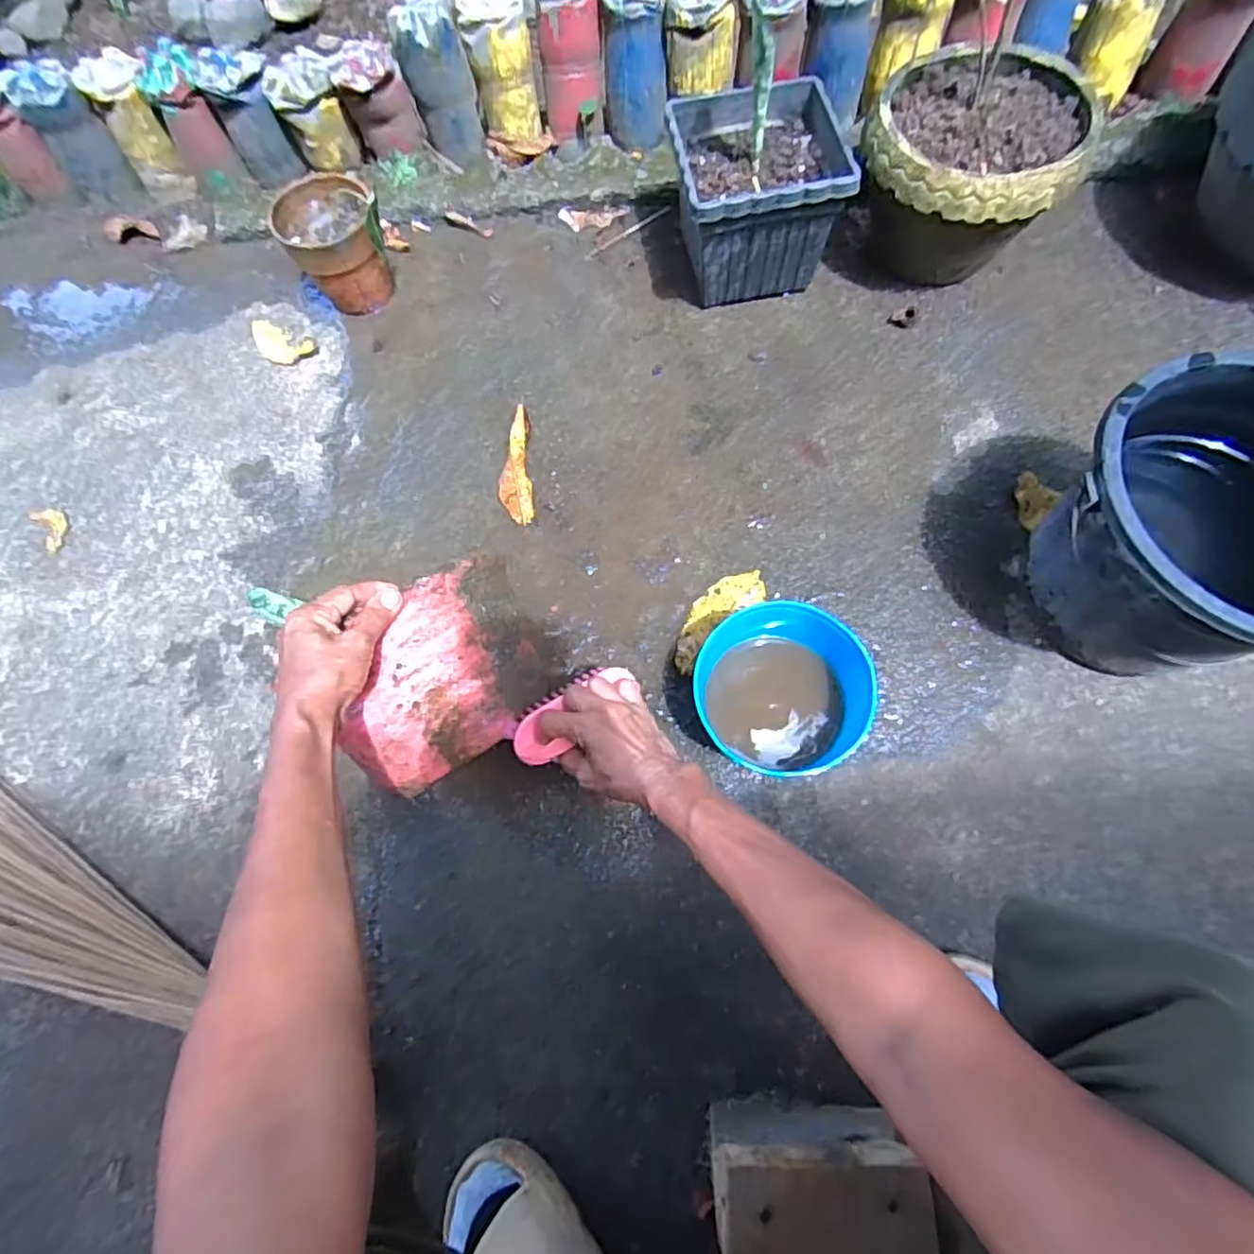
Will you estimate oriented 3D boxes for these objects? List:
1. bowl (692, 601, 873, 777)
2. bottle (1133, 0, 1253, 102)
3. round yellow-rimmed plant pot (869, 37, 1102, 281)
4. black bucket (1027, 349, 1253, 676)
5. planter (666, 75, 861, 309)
[{"bbox_3d":[0.152,0.064,0.644,0.165,0.116,0.144,4,71,4],"label":"bowl"},{"bbox_3d":[0.793,-0.819,0.862,0.093,0.151,0.082,33,75,12],"label":"bottle"},{"bbox_3d":[0.423,-0.570,0.821,0.237,0.178,0.244,-1,71,2],"label":"round yellow-rimmed plant pot"},{"bbox_3d":[0.522,-0.080,0.613,0.242,0.219,0.261,-1,71,2],"label":"black bucket"},{"bbox_3d":[0.161,-0.562,0.841,0.199,0.165,0.212,-8,71,-1],"label":"planter"}]

